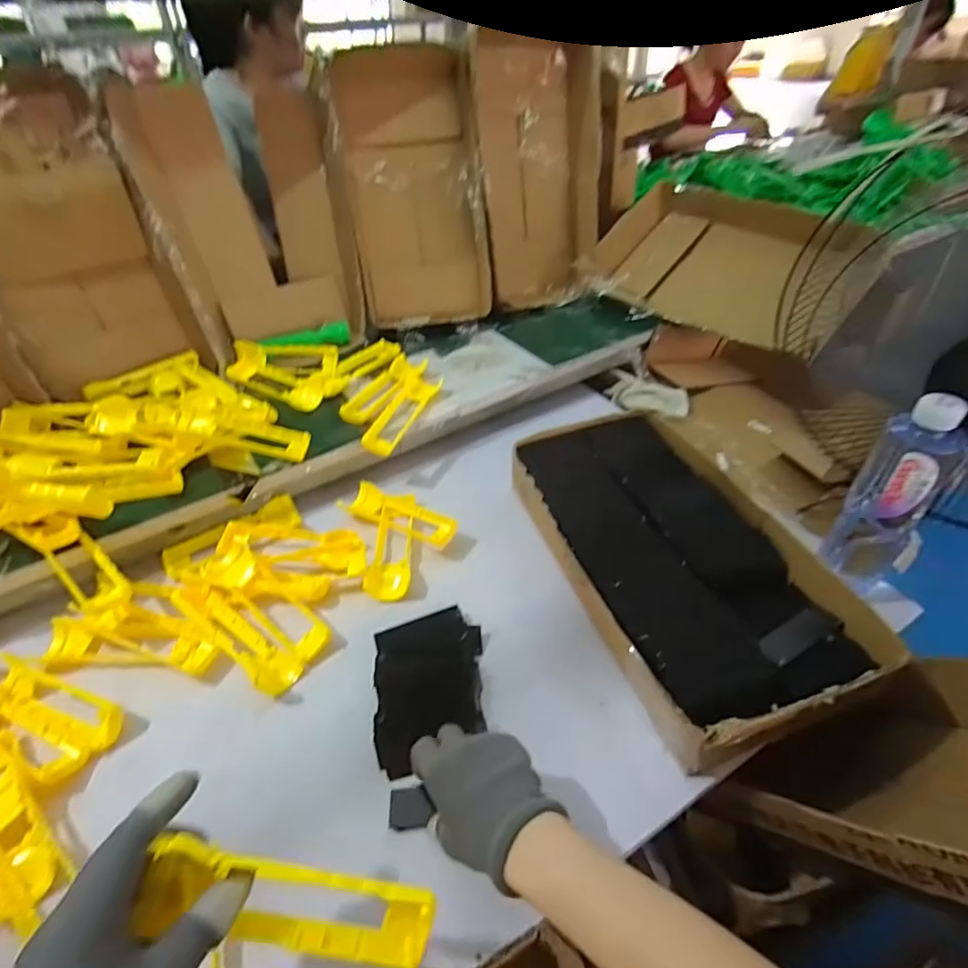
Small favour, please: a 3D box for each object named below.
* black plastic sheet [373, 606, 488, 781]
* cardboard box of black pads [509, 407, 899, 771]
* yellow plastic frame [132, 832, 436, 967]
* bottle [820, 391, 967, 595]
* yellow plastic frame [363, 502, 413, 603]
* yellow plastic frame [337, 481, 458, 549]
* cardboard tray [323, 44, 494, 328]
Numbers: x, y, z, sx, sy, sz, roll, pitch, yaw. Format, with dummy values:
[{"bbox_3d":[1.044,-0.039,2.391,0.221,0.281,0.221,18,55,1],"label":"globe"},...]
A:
[{"bbox_3d":[-0.052,0.191,0.512,0.101,0.029,0.143,-7,41,-3],"label":"black plastic sheet"},{"bbox_3d":[0.200,0.074,0.595,0.228,0.079,0.420,-16,42,-13],"label":"cardboard box of black pads"},{"bbox_3d":[-0.110,0.240,0.303,0.161,0.050,0.036,17,42,-4],"label":"yellow plastic frame"},{"bbox_3d":[0.382,0.011,0.497,0.051,0.187,0.065,-34,49,-30],"label":"bottle"},{"bbox_3d":[-0.111,0.078,0.649,0.049,0.024,0.142,-4,41,0],"label":"yellow plastic frame"},{"bbox_3d":[-0.106,0.039,0.684,0.163,0.023,0.052,20,46,25],"label":"yellow plastic frame"},{"bbox_3d":[-0.121,-0.500,0.924,0.223,0.426,0.081,-10,18,-2],"label":"cardboard tray"}]

